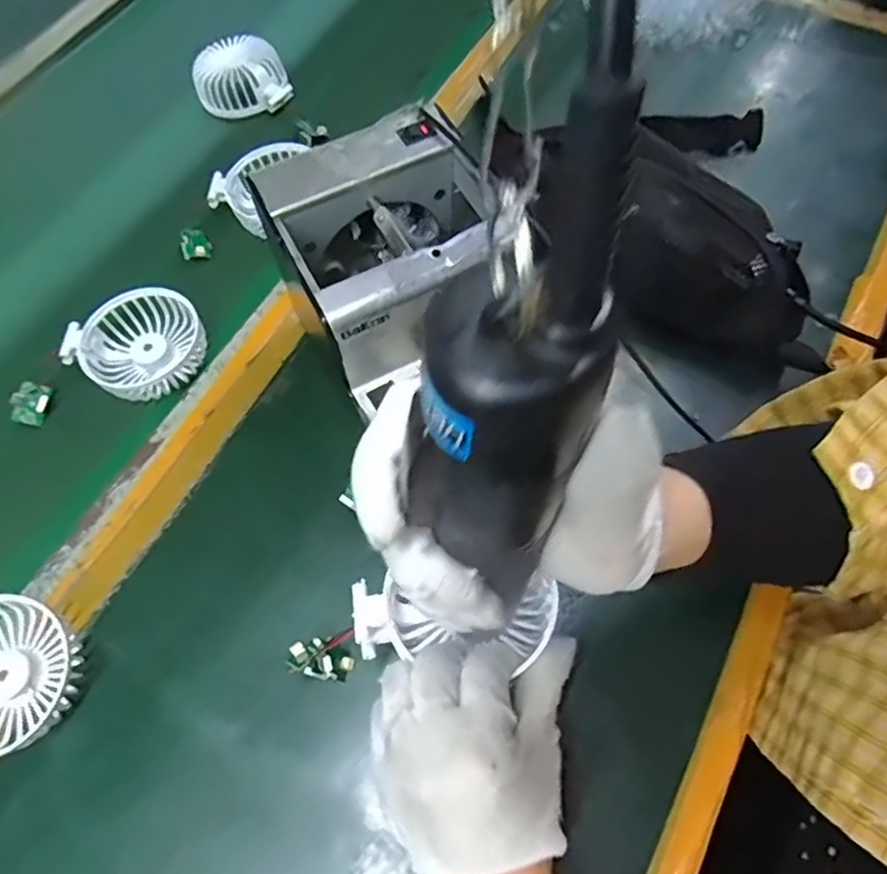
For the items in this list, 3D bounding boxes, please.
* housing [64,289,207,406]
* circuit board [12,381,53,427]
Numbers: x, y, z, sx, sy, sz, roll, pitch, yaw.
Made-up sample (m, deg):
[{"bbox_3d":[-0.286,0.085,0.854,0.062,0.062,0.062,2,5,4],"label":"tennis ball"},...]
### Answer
[{"bbox_3d":[-0.230,-0.070,0.482,0.092,0.027,0.078,-37,69,-13],"label":"housing"},{"bbox_3d":[-0.311,-0.025,0.476,0.024,0.010,0.031,16,83,-12],"label":"circuit board"}]

